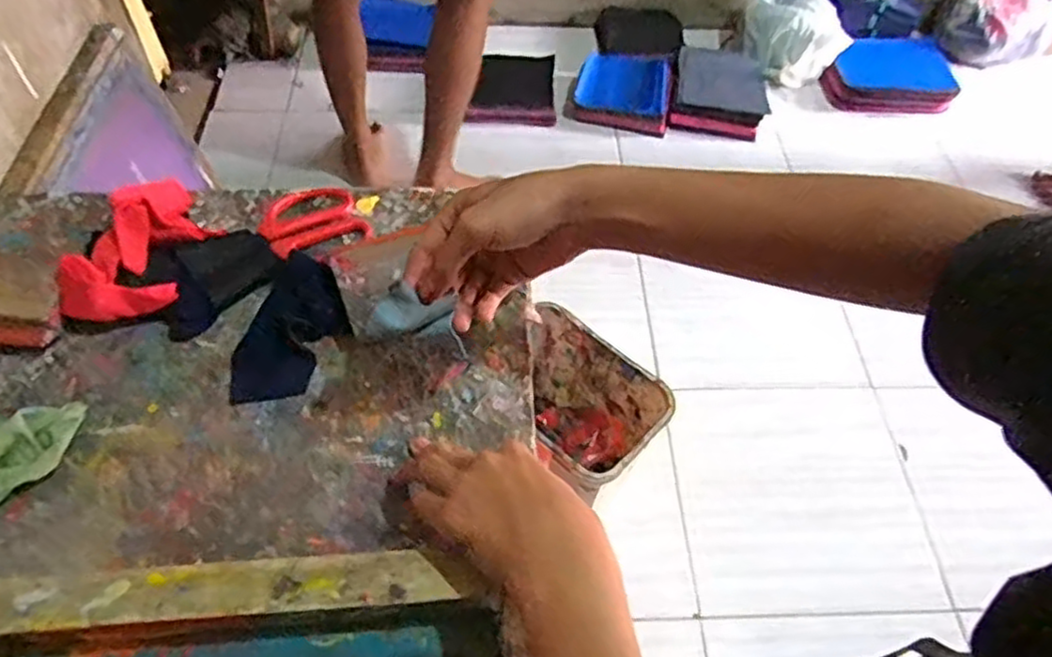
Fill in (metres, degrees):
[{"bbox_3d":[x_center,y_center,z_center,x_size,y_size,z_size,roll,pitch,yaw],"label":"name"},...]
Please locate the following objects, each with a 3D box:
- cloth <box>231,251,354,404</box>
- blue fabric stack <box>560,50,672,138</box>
[{"bbox_3d":[-0.178,0.001,0.553,0.074,0.016,0.127,14,54,7],"label":"cloth"},{"bbox_3d":[0.228,-0.580,1.727,0.245,0.064,0.220,10,53,4],"label":"blue fabric stack"}]

